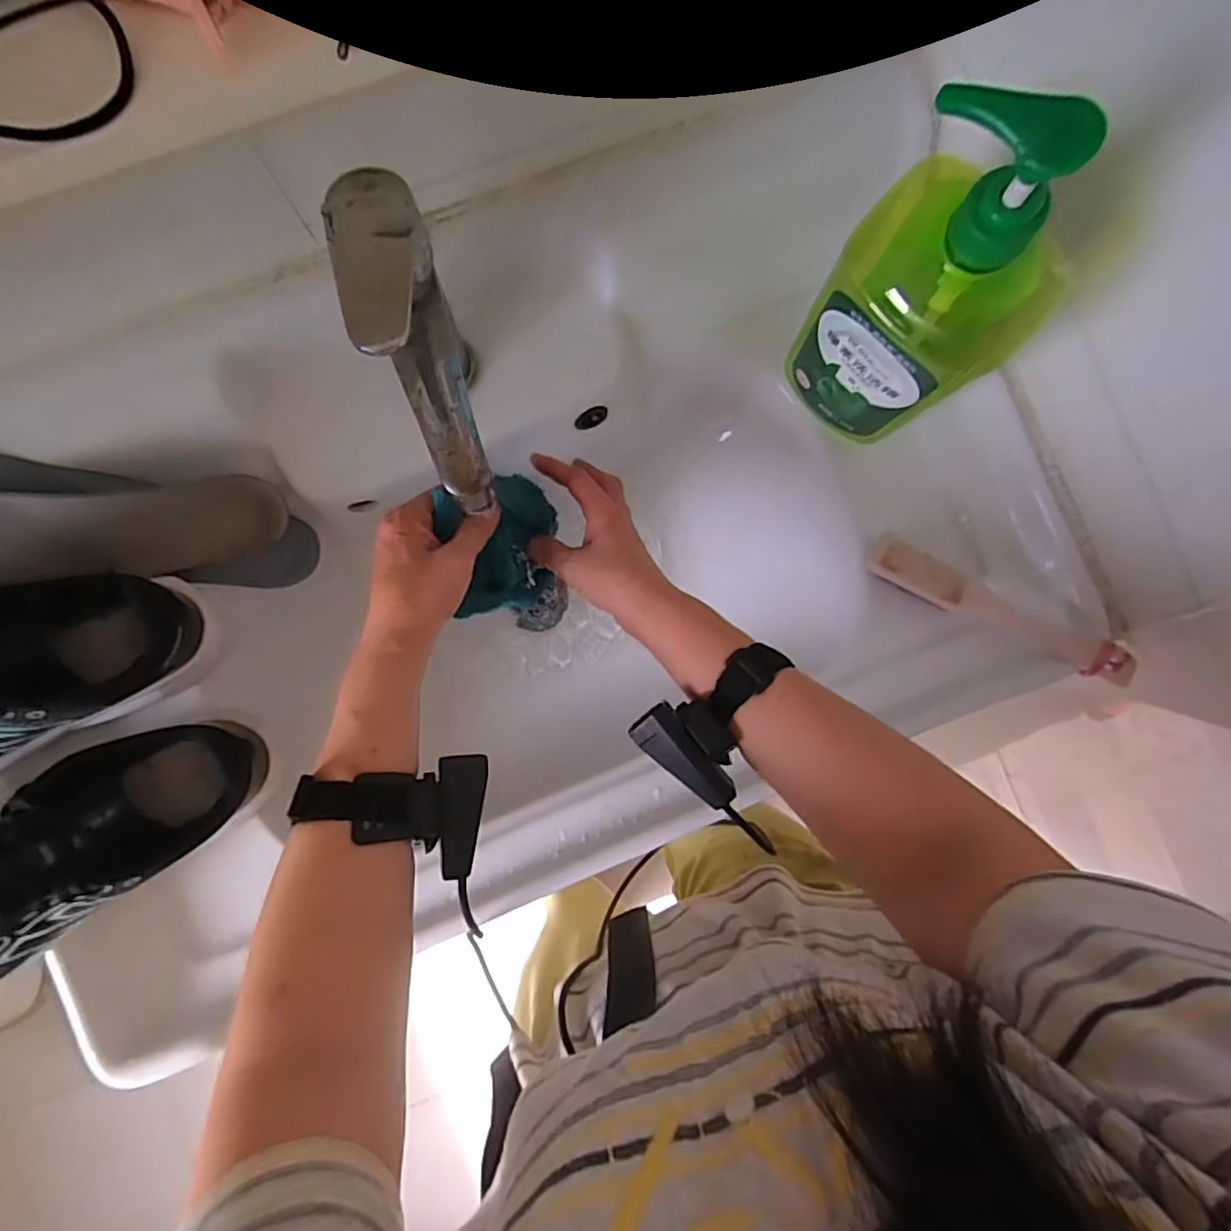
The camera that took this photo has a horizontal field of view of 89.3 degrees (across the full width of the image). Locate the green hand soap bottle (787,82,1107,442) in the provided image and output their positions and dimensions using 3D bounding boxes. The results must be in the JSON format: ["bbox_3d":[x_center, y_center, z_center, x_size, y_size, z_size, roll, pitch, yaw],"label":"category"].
[{"bbox_3d":[0.179,-0.177,0.369,0.072,0.260,0.099,-39,91,-4],"label":"green hand soap bottle"}]

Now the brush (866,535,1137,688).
[{"bbox_3d":[0.297,-0.005,0.487,0.203,0.023,0.034,29,87,11],"label":"brush"}]

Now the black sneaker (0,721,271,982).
[{"bbox_3d":[-0.358,0.153,0.397,0.254,0.093,0.087,-35,91,-23],"label":"black sneaker"}]

